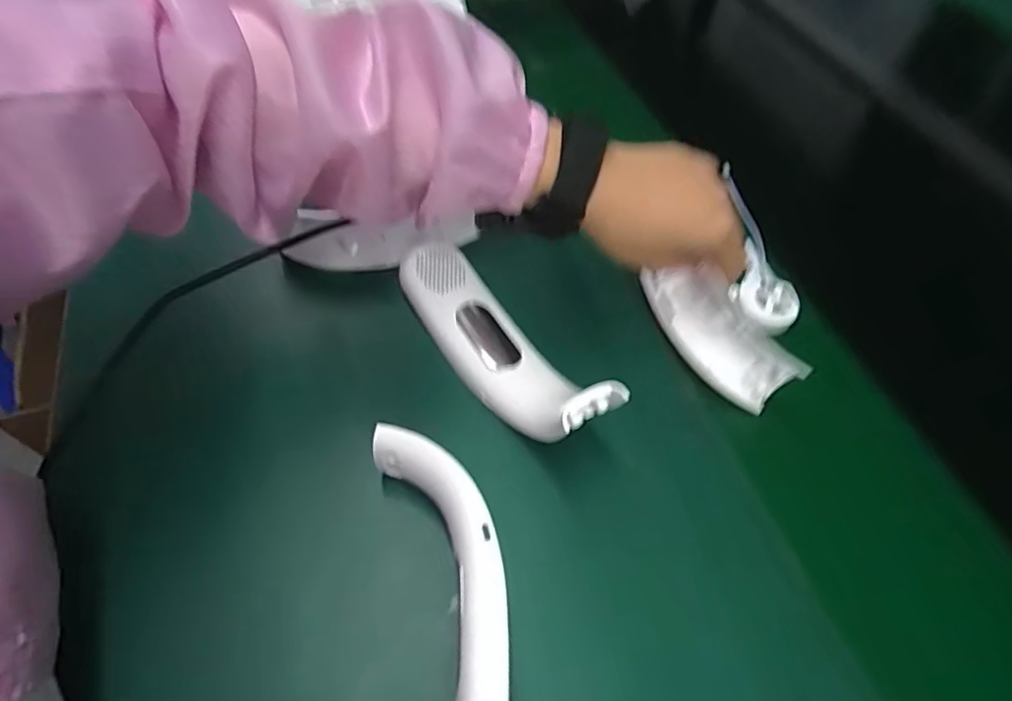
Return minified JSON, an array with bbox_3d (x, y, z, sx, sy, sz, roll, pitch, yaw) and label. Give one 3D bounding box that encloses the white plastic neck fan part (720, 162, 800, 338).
[{"bbox_3d":[0.186,-0.076,0.440,0.043,0.025,0.133,-9,78,-11],"label":"white plastic neck fan part"}]

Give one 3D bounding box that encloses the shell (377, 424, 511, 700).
[{"bbox_3d":[-0.024,0.121,0.272,0.049,0.036,0.189,-11,57,-12],"label":"shell"}]

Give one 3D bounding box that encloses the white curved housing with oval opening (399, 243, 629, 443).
[{"bbox_3d":[-0.012,-0.015,0.361,0.057,0.056,0.189,-27,61,-22],"label":"white curved housing with oval opening"}]

